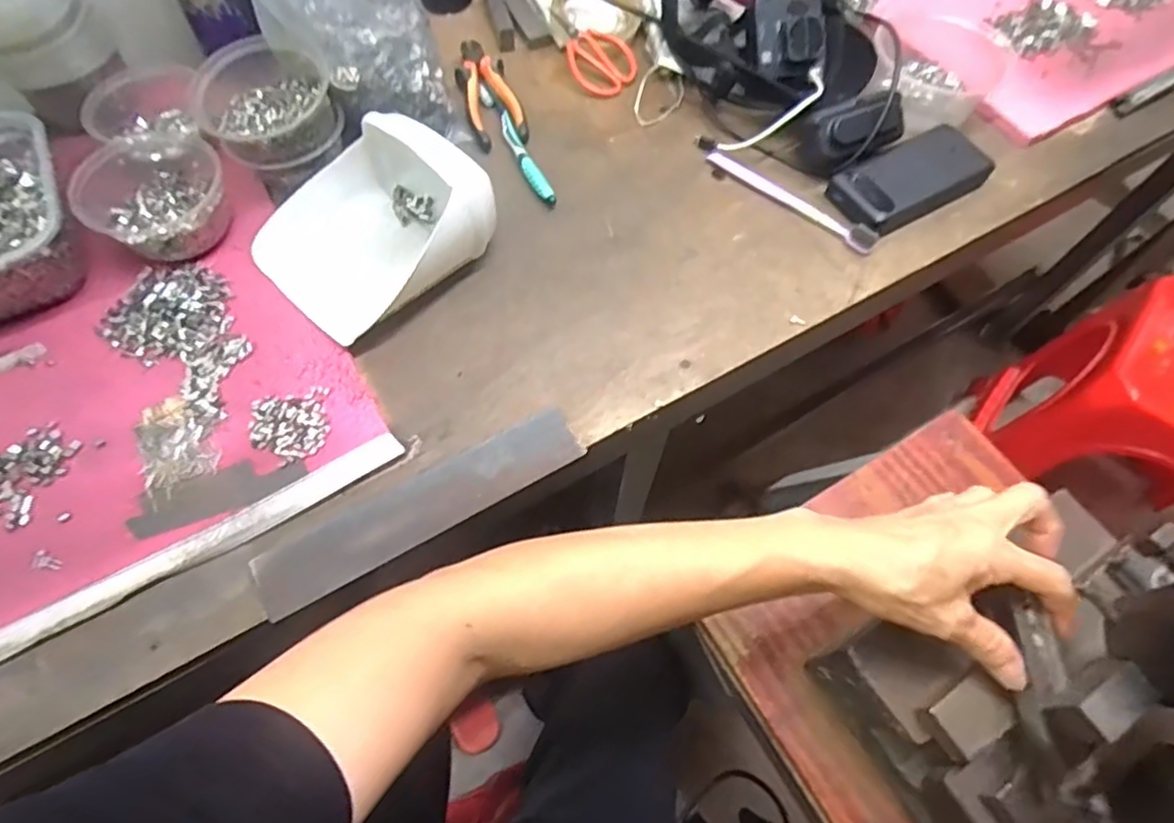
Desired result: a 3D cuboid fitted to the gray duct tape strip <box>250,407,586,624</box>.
[{"bbox_3d":[-0.122,0.069,0.470,0.247,0.007,0.054,-28,63,-12],"label":"gray duct tape strip"}]

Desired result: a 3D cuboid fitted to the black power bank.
[{"bbox_3d":[0.316,-0.227,0.608,0.159,0.019,0.072,-28,70,-14],"label":"black power bank"}]

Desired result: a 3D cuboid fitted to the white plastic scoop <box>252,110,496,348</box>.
[{"bbox_3d":[-0.187,-0.165,0.523,0.169,0.094,0.162,-42,74,-18],"label":"white plastic scoop"}]

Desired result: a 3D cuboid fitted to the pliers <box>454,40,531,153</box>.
[{"bbox_3d":[-0.104,-0.332,0.651,0.056,0.010,0.147,-16,68,-10],"label":"pliers"}]

